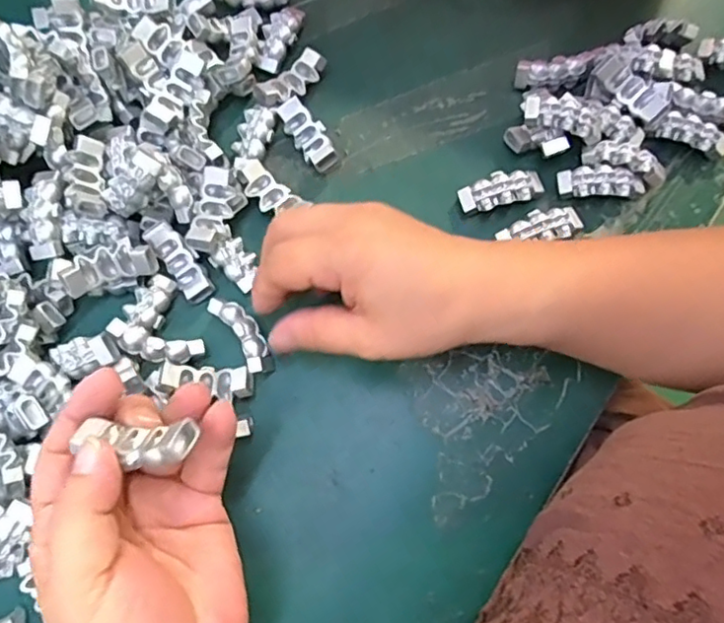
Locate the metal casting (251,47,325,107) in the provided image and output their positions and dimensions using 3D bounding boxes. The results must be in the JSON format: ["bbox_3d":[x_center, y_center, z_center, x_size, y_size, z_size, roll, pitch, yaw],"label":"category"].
[{"bbox_3d":[-0.043,-0.140,0.363,0.047,0.012,0.021,-41,77,-11],"label":"metal casting"}]

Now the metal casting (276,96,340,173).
[{"bbox_3d":[-0.031,-0.104,0.354,0.018,0.016,0.047,-34,76,-9],"label":"metal casting"}]

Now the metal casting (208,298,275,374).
[{"bbox_3d":[-0.062,0.012,0.316,0.016,0.015,0.047,-34,76,-9],"label":"metal casting"}]

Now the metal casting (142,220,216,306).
[{"bbox_3d":[-0.100,-0.027,0.328,0.017,0.010,0.047,-35,93,-9],"label":"metal casting"}]

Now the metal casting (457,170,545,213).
[{"bbox_3d":[0.080,-0.069,0.343,0.048,0.012,0.019,-12,73,-3],"label":"metal casting"}]

